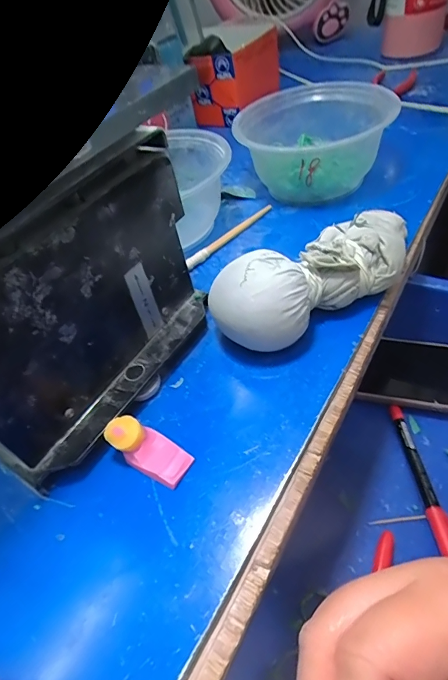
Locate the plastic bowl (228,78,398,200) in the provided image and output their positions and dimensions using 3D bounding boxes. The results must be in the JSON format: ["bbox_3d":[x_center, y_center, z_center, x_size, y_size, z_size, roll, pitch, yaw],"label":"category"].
[{"bbox_3d":[0.076,-0.182,0.371,0.116,0.064,0.116,-6,47,7],"label":"plastic bowl"}]

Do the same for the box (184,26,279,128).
[{"bbox_3d":[0.015,-0.329,0.512,0.060,0.072,0.118,19,54,27],"label":"box"}]

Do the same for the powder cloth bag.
[{"bbox_3d":[0.065,-0.043,0.264,0.157,0.050,0.059,-30,49,-15],"label":"powder cloth bag"}]

